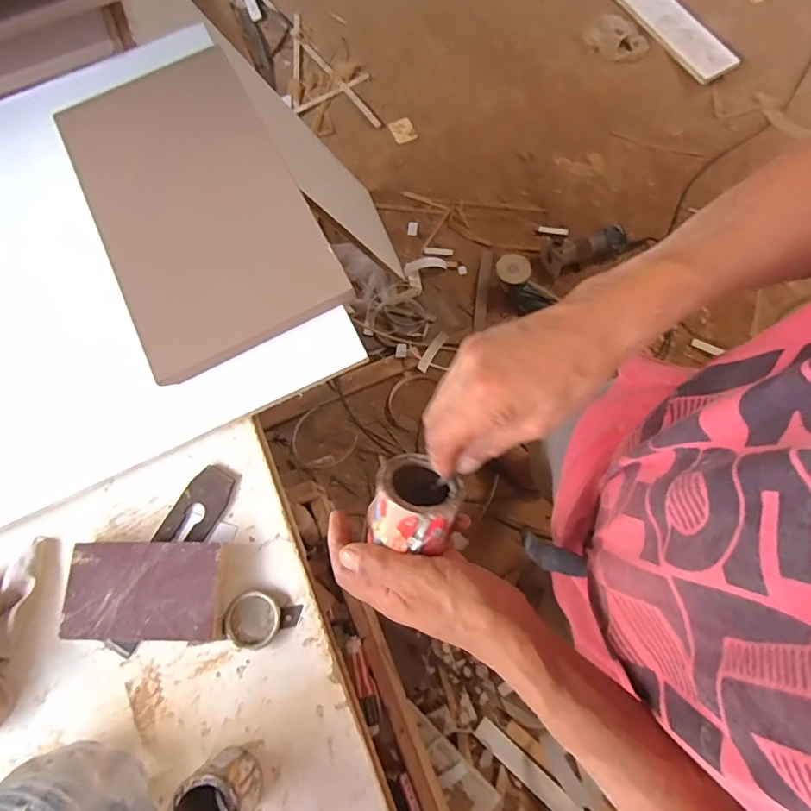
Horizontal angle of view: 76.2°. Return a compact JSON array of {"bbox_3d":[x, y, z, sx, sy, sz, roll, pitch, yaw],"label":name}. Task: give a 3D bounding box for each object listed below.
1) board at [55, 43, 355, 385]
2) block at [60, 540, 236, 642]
[{"bbox_3d":[-0.226,-0.218,0.556,0.208,0.027,0.354,-27,73,-5],"label":"board"},{"bbox_3d":[-0.225,0.161,0.453,0.137,0.028,0.079,0,73,4],"label":"block"}]

